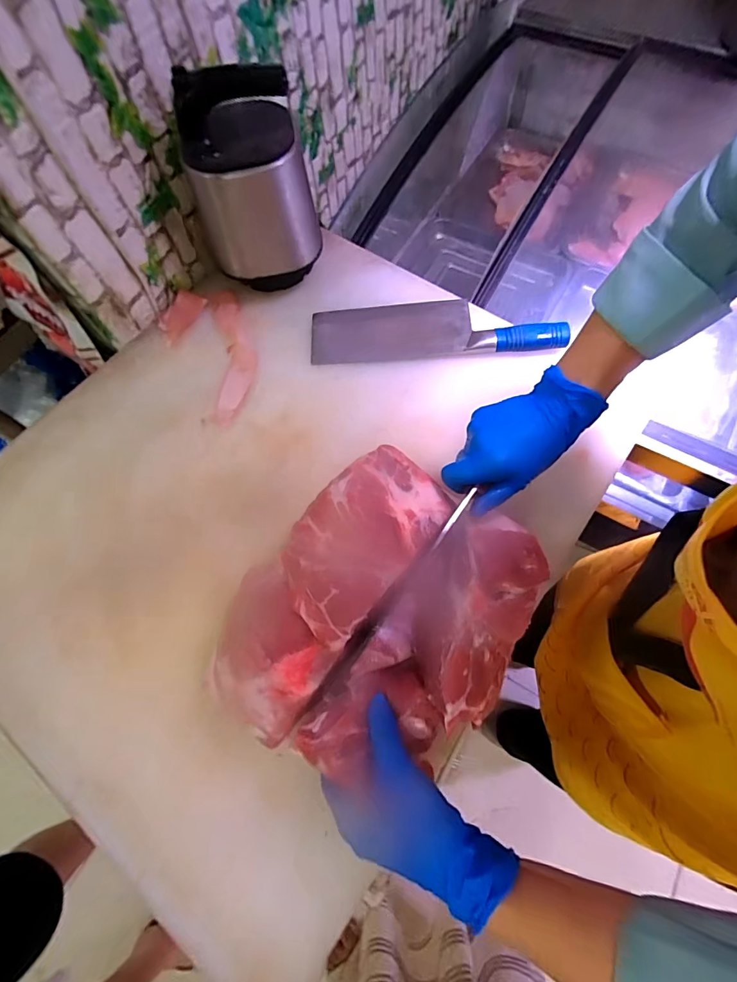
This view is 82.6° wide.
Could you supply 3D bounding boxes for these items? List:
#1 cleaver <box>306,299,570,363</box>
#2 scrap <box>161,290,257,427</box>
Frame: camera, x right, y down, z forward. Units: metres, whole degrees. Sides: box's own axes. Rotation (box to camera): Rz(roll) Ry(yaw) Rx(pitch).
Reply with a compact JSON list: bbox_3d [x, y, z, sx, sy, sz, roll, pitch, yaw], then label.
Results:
[{"bbox_3d":[0.083,-0.209,0.530,0.309,0.025,0.087,-2,68,2],"label":"cleaver"},{"bbox_3d":[-0.206,-0.183,0.548,0.103,0.013,0.209,-20,68,-6],"label":"scrap"}]

